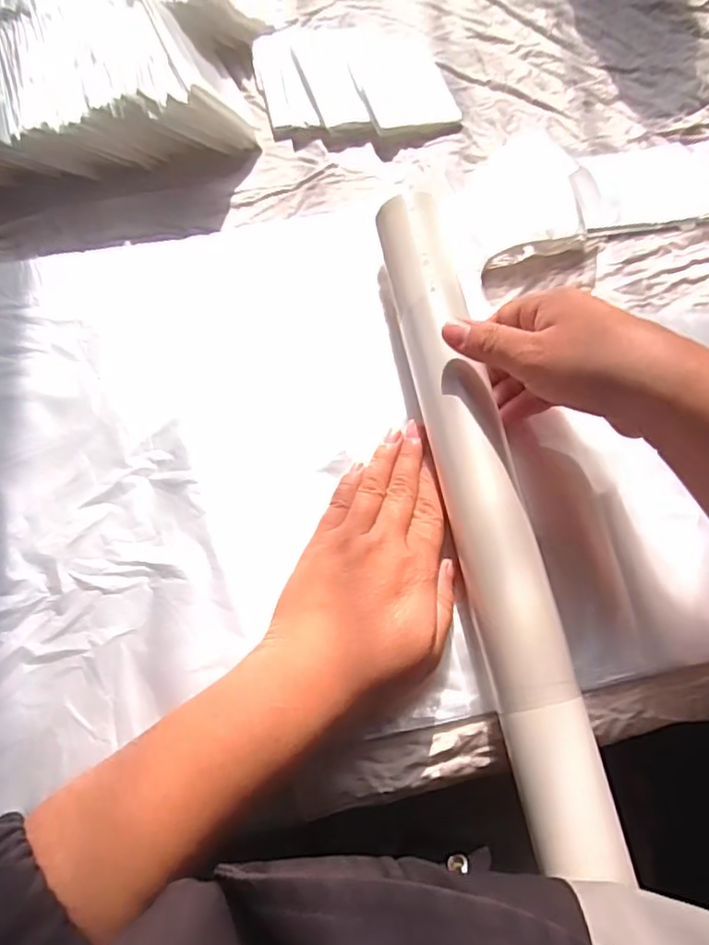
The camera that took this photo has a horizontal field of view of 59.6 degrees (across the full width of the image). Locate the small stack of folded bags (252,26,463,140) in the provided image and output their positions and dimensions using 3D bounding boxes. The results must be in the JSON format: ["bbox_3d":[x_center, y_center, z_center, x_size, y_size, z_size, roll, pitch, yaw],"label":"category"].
[{"bbox_3d":[0.000,-0.278,0.439,0.130,0.013,0.108,-13,72,-6],"label":"small stack of folded bags"}]

